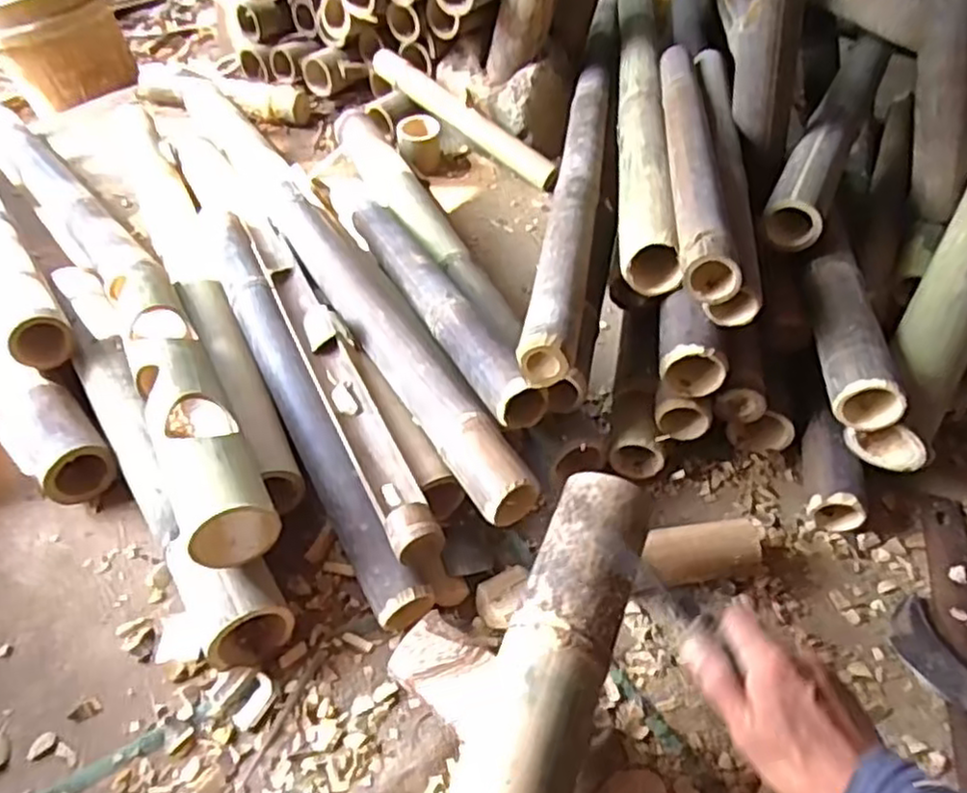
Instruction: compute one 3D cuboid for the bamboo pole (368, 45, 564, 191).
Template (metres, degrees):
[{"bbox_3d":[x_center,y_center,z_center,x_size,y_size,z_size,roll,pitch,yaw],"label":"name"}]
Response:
[{"bbox_3d":[-0.038,-0.509,1.294,0.431,0.053,0.044,39,55,10],"label":"bamboo pole"}]

